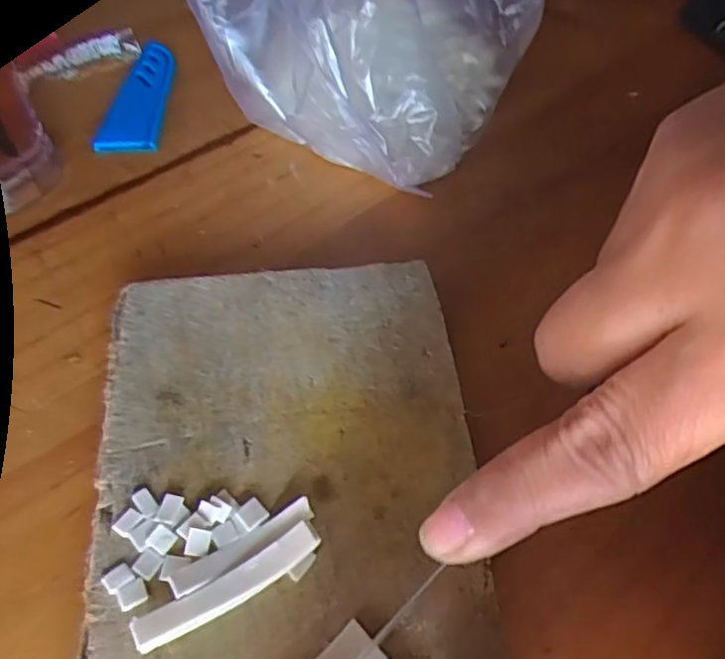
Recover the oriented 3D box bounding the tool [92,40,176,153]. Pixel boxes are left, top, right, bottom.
[{"bbox_3d":[-0.106,-0.113,0.313,0.028,0.005,0.087,-1,50,-1],"label":"tool"}]

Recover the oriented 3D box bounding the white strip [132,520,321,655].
[{"bbox_3d":[-0.032,0.061,0.157,0.046,0.006,0.008,-27,56,-21],"label":"white strip"}]

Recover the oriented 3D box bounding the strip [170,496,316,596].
[{"bbox_3d":[-0.030,0.054,0.164,0.038,0.004,0.007,-26,55,-20],"label":"strip"}]

